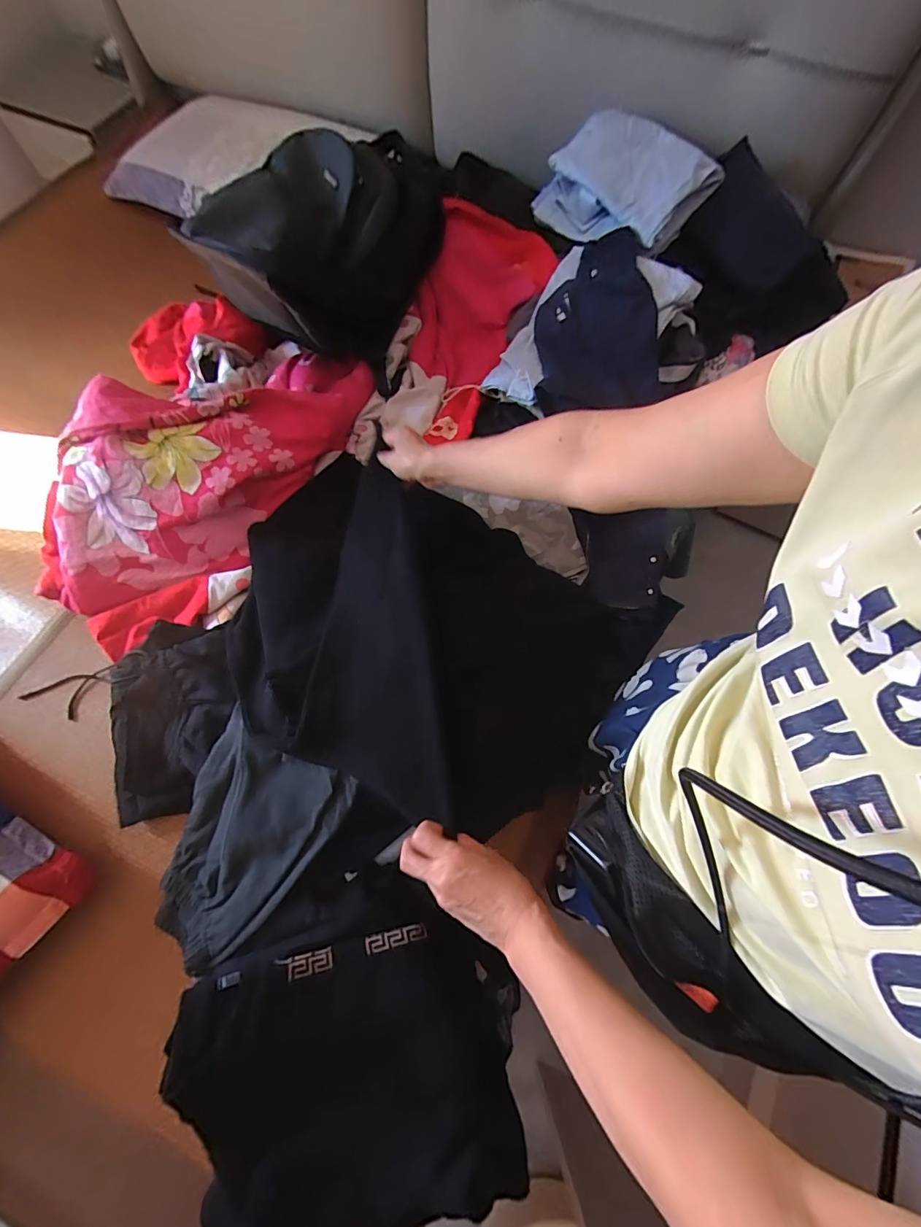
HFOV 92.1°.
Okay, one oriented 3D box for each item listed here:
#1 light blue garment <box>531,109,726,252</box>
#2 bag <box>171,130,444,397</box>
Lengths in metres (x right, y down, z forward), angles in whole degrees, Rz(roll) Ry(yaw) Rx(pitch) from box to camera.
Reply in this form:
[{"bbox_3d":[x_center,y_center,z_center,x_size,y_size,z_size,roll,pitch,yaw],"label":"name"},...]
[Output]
[{"bbox_3d":[0.305,-0.805,0.834,0.282,0.073,0.209,43,96,12],"label":"light blue garment"},{"bbox_3d":[-0.209,-0.680,0.837,0.276,0.252,0.497,27,72,8],"label":"bag"}]

